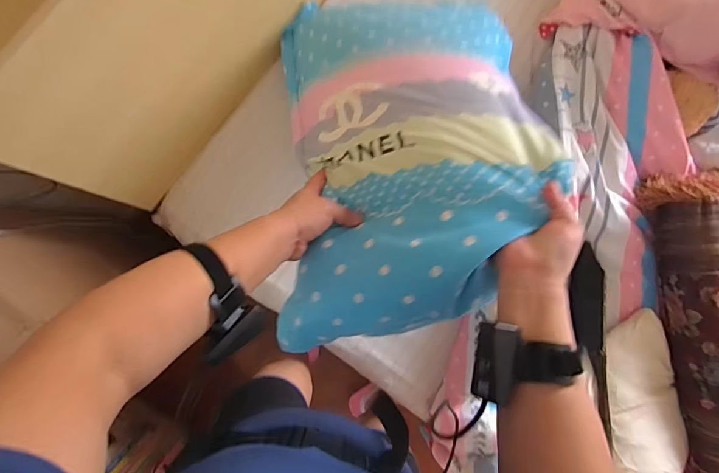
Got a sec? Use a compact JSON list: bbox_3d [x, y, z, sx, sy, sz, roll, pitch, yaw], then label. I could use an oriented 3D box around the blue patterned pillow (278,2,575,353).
[{"bbox_3d":[0.054,-0.140,0.583,0.370,0.120,0.548,-16,60,18],"label":"blue patterned pillow"}]

